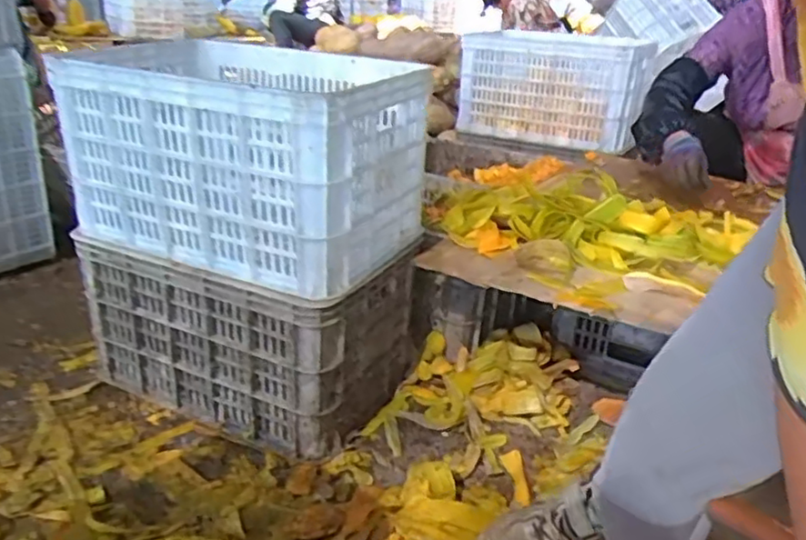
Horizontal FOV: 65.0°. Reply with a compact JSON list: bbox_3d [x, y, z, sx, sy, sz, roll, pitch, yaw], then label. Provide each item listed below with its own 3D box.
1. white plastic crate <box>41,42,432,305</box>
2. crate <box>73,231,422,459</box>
[{"bbox_3d":[-0.223,-0.175,0.989,0.437,0.292,0.397,12,25,19],"label":"white plastic crate"},{"bbox_3d":[-0.240,0.082,1.094,0.439,0.264,0.334,12,25,19],"label":"crate"}]

